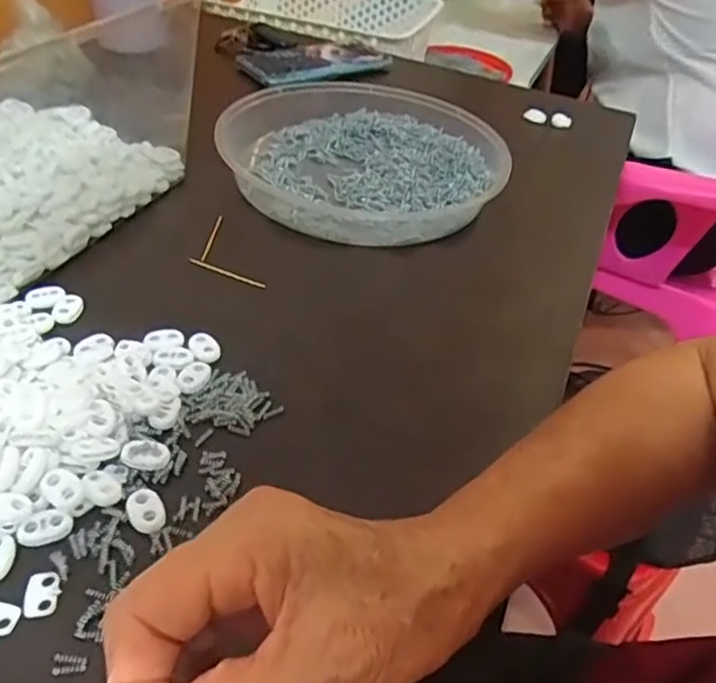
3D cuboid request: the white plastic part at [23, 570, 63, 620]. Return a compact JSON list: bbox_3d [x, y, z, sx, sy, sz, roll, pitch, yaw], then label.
[{"bbox_3d":[-0.128,0.102,0.268,0.013,0.004,0.019,-5,43,-14],"label":"white plastic part"}]

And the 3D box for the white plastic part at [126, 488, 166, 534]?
[{"bbox_3d":[-0.097,0.076,0.300,0.015,0.004,0.024,-23,50,-30],"label":"white plastic part"}]

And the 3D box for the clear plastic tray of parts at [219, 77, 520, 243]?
[{"bbox_3d":[0.003,-0.154,0.548,0.231,0.037,0.229,-1,42,-10],"label":"clear plastic tray of parts"}]

